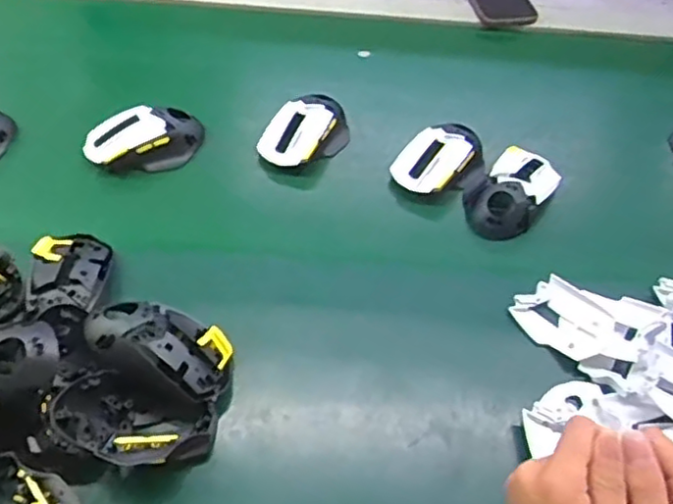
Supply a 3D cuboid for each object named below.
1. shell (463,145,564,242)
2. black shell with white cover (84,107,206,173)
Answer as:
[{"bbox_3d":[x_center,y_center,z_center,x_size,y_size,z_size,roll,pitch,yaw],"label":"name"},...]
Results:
[{"bbox_3d":[0.178,-0.060,0.681,0.072,0.050,0.114,34,58,21],"label":"shell"},{"bbox_3d":[-0.197,-0.113,0.687,0.115,0.040,0.060,-8,54,-9],"label":"black shell with white cover"}]

